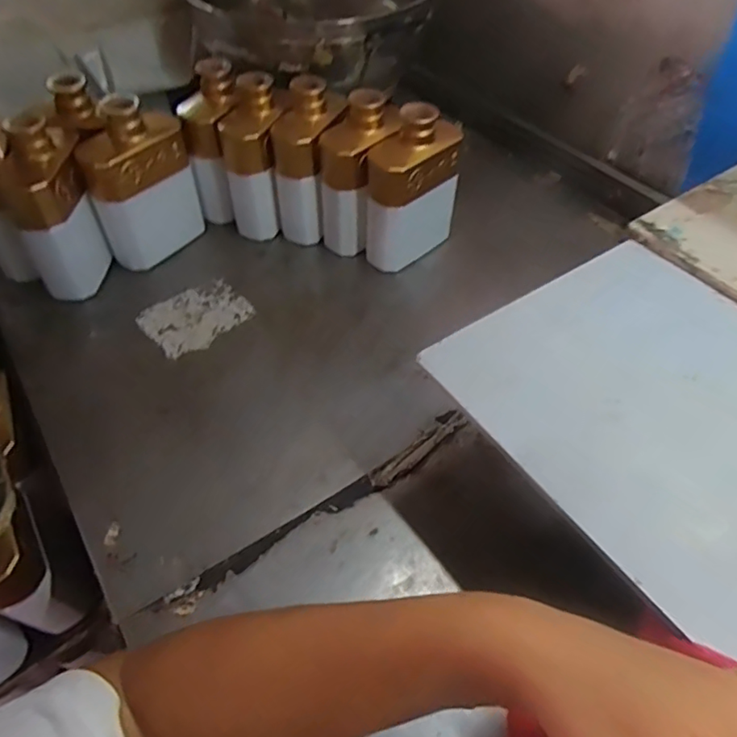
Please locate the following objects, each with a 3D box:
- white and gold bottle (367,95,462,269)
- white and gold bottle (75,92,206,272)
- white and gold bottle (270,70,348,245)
[{"bbox_3d":[0.046,-0.194,0.587,0.103,0.157,0.048,-30,58,-19],"label":"white and gold bottle"},{"bbox_3d":[-0.248,-0.196,0.593,0.114,0.160,0.050,-37,60,-23],"label":"white and gold bottle"},{"bbox_3d":[-0.068,-0.226,0.610,0.057,0.163,0.075,29,59,22],"label":"white and gold bottle"}]

